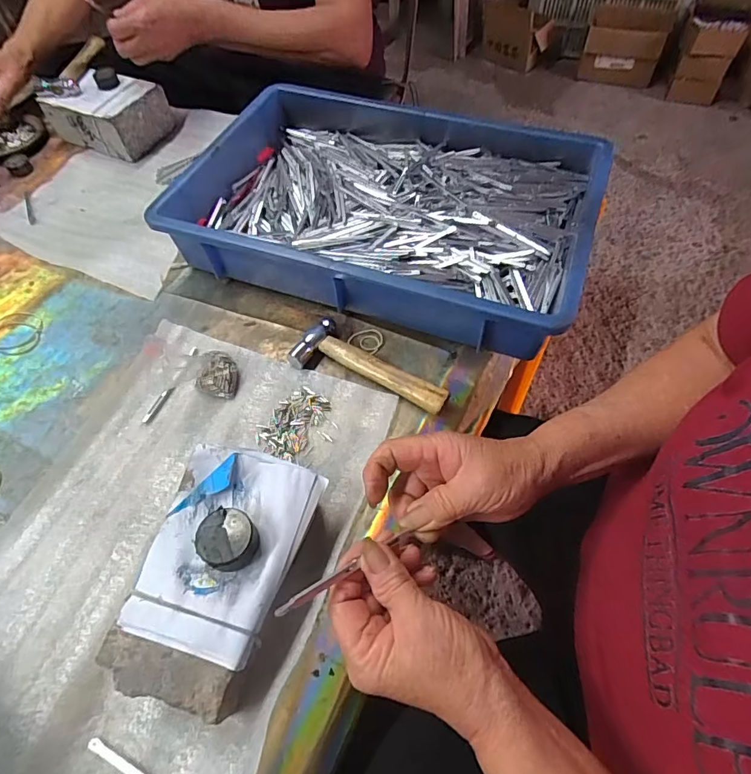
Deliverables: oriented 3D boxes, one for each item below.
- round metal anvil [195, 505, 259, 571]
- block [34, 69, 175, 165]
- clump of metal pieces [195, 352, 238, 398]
[{"bbox_3d":[-0.102,0.104,0.323,0.036,0.017,0.037,-1,57,2],"label":"round metal anvil"},{"bbox_3d":[-0.389,-0.402,0.686,0.145,0.067,0.100,21,61,15],"label":"block"},{"bbox_3d":[-0.152,-0.016,0.454,0.038,0.021,0.045,5,58,6],"label":"clump of metal pieces"}]

